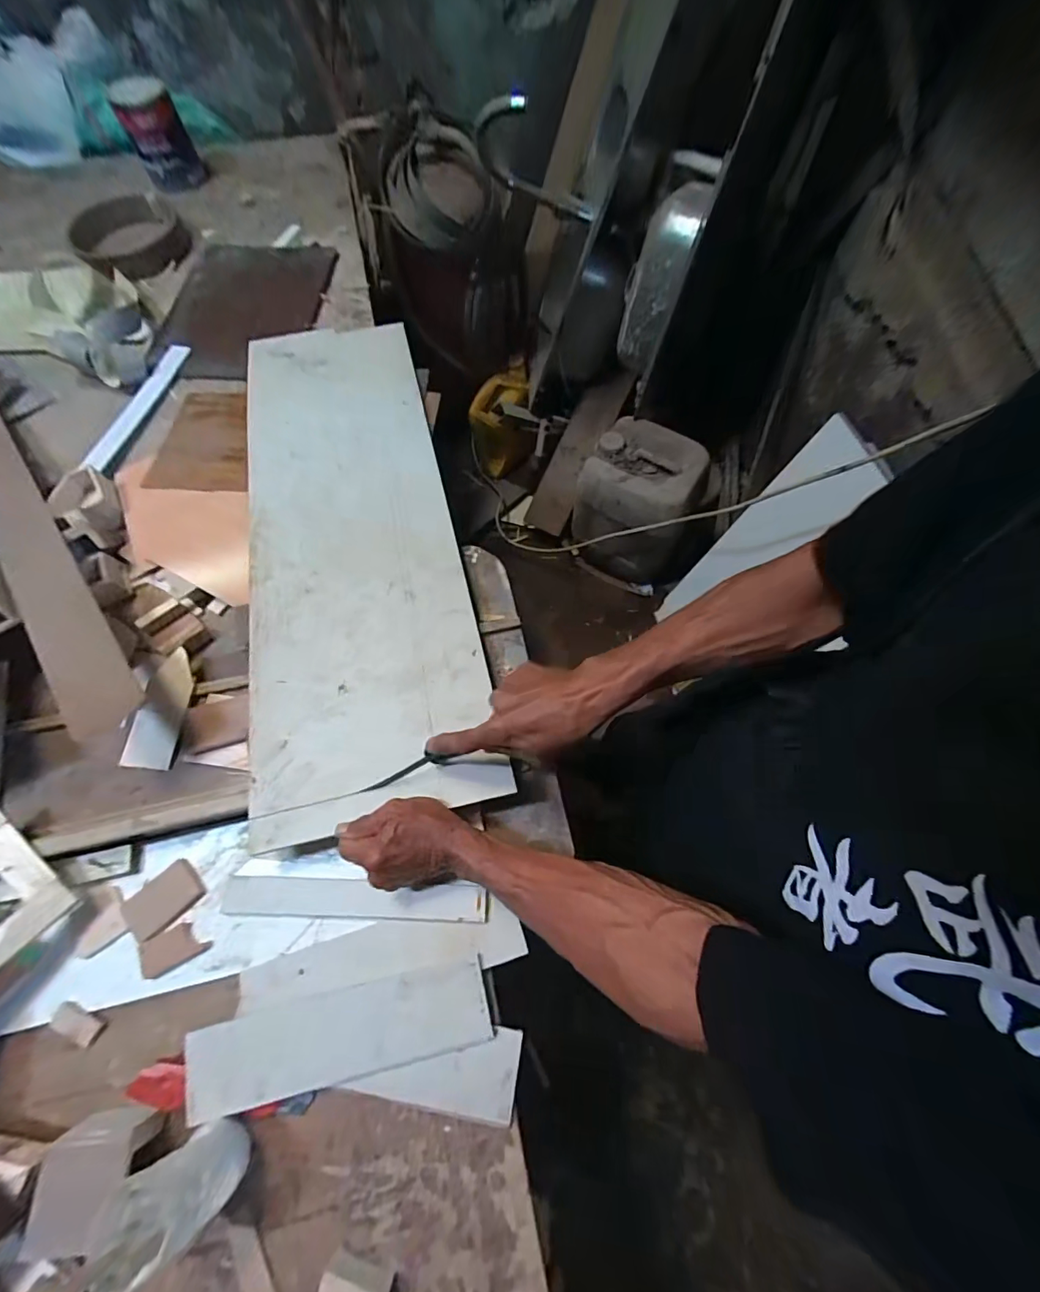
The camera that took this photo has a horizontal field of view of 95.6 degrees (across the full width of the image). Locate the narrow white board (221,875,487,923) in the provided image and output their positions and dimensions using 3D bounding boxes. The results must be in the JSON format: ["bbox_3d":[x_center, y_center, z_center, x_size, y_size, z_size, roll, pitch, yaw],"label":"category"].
[{"bbox_3d":[-0.164,0.251,0.468,0.260,0.004,0.034,1,65,4],"label":"narrow white board"}]

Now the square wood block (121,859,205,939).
[{"bbox_3d":[-0.353,0.252,0.468,0.067,0.007,0.048,-41,74,-15],"label":"square wood block"}]

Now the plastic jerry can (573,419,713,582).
[{"bbox_3d":[0.324,-0.373,1.309,0.316,0.363,0.248,17,70,9],"label":"plastic jerry can"}]

